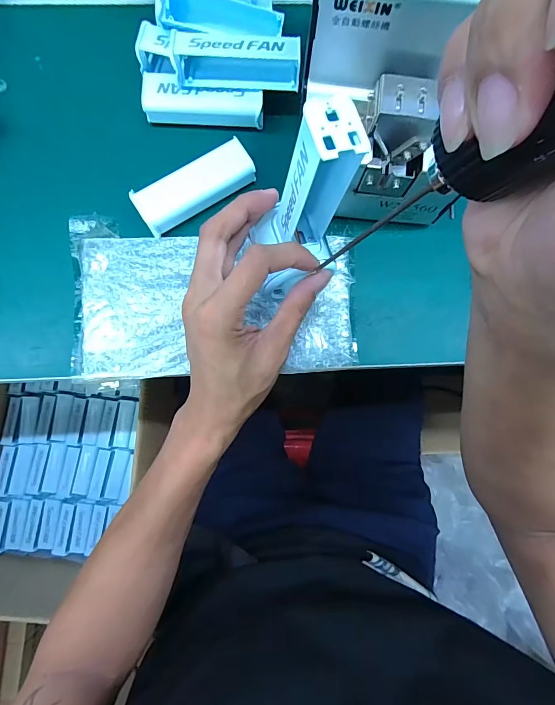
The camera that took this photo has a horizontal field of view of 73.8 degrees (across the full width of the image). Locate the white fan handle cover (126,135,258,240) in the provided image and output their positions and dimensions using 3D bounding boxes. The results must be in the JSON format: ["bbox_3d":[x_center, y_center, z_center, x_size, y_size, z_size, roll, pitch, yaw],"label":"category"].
[{"bbox_3d":[-0.067,-0.136,0.307,0.100,0.030,0.030,-33,85,-5],"label":"white fan handle cover"}]

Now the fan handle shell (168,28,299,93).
[{"bbox_3d":[-0.032,-0.234,0.299,0.099,0.031,0.030,-1,83,-2],"label":"fan handle shell"}]

